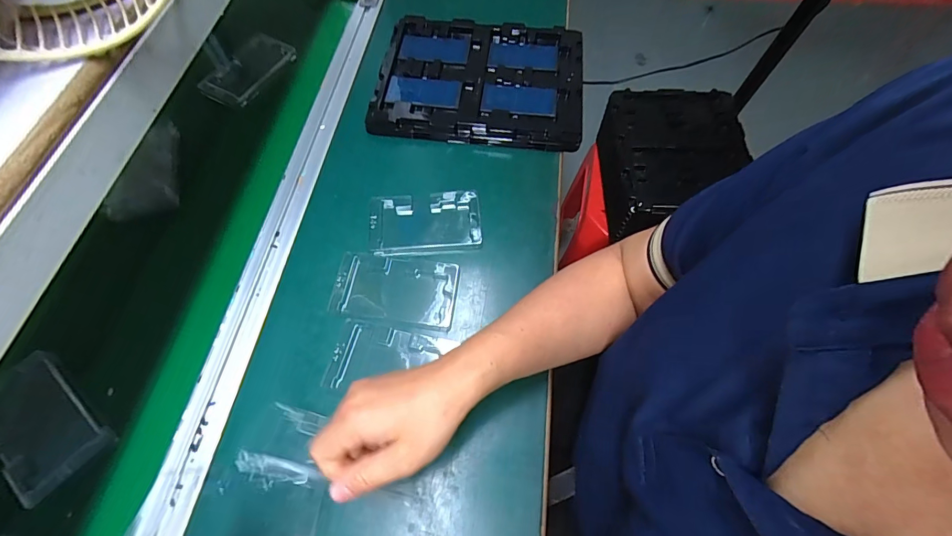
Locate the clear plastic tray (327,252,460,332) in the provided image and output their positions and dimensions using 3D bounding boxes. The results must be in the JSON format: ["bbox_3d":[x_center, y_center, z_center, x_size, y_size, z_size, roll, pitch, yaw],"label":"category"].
[{"bbox_3d":[-0.086,0.022,0.444,0.129,0.007,0.074,9,63,3],"label":"clear plastic tray"}]

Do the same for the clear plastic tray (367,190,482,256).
[{"bbox_3d":[-0.059,-0.052,0.481,0.127,0.008,0.080,-4,64,-4],"label":"clear plastic tray"}]

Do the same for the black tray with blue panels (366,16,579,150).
[{"bbox_3d":[0.005,-0.261,0.577,0.273,0.034,0.210,7,63,2],"label":"black tray with blue panels"}]

